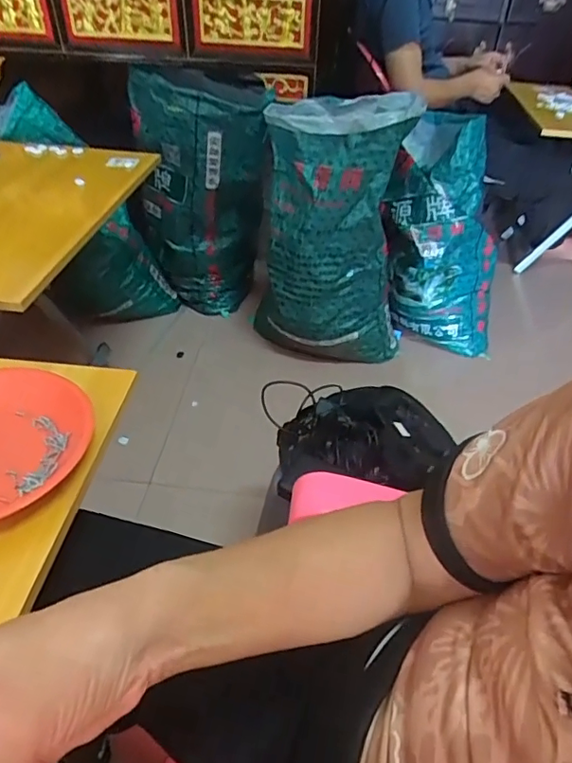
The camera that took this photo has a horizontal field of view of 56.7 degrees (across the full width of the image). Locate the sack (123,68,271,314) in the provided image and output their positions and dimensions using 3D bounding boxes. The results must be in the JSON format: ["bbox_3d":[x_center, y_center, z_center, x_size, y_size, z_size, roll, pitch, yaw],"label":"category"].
[{"bbox_3d":[-0.214,-0.445,1.340,0.311,0.563,0.215,-2,42,-7],"label":"sack"}]

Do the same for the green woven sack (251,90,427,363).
[{"bbox_3d":[0.109,-0.313,1.212,0.333,0.585,0.212,6,42,2],"label":"green woven sack"}]

